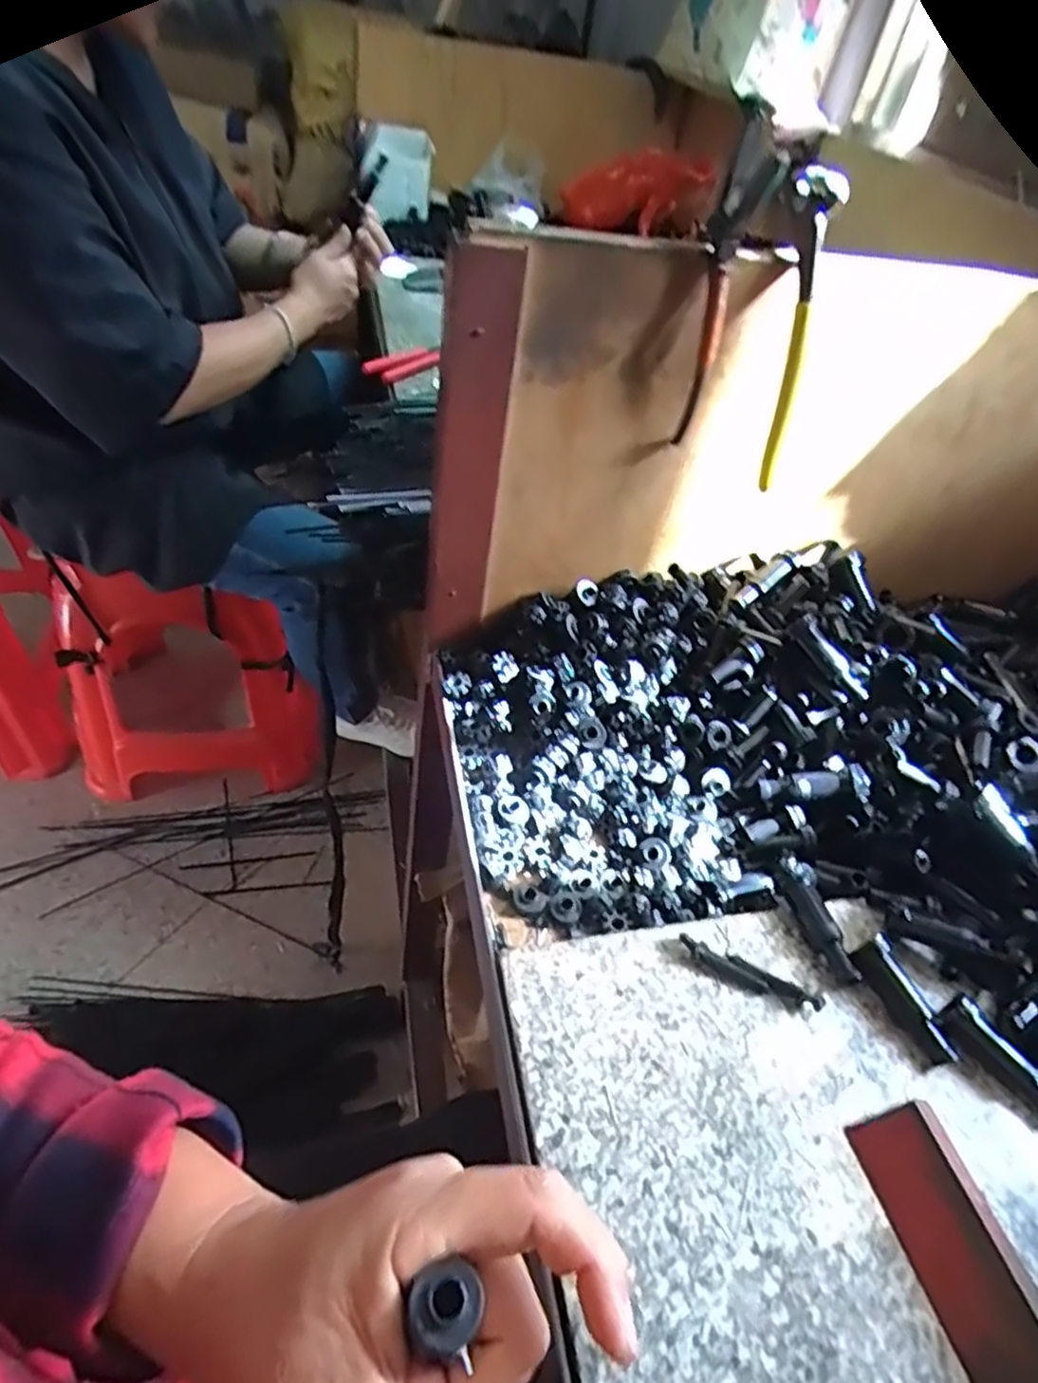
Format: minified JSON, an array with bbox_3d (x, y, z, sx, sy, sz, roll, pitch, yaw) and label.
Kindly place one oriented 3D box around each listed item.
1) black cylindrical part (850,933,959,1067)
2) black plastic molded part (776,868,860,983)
[{"bbox_3d":[0.203,0.164,0.376,0.016,0.015,0.065,-20,67,-23],"label":"black cylindrical part"},{"bbox_3d":[0.166,0.130,0.399,0.017,0.015,0.066,-8,48,-13],"label":"black plastic molded part"}]

